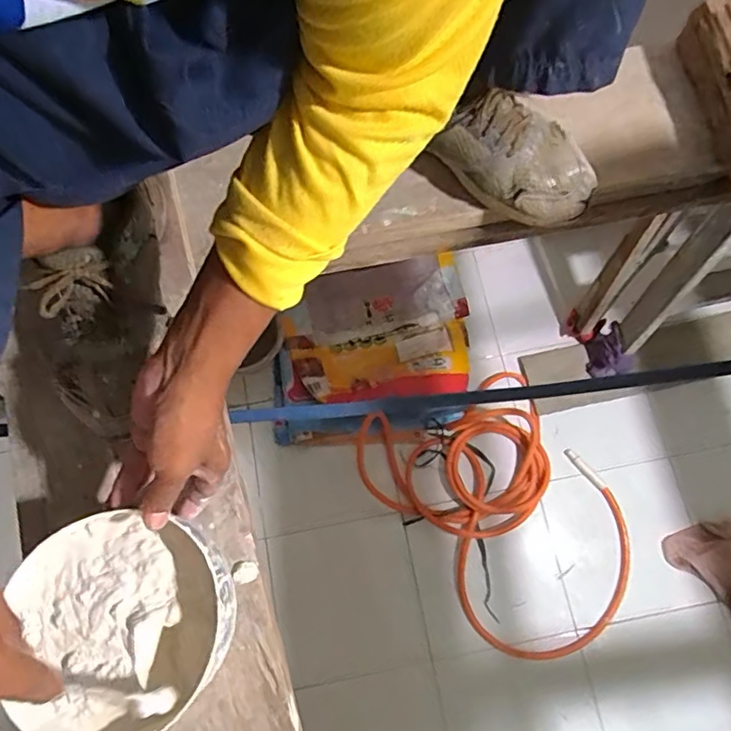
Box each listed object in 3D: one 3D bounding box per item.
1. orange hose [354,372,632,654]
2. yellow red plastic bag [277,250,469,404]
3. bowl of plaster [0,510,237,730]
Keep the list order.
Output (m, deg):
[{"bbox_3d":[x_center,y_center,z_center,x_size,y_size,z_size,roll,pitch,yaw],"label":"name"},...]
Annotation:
[{"bbox_3d":[0.396,0.403,1.552,0.553,0.106,0.798,-32,76,-8],"label":"orange hose"},{"bbox_3d":[0.033,-0.109,1.724,0.544,0.067,0.446,-8,74,-1],"label":"yellow red plastic bag"},{"bbox_3d":[-0.201,0.210,0.453,0.165,0.062,0.167,0,74,1],"label":"bowl of plaster"}]

